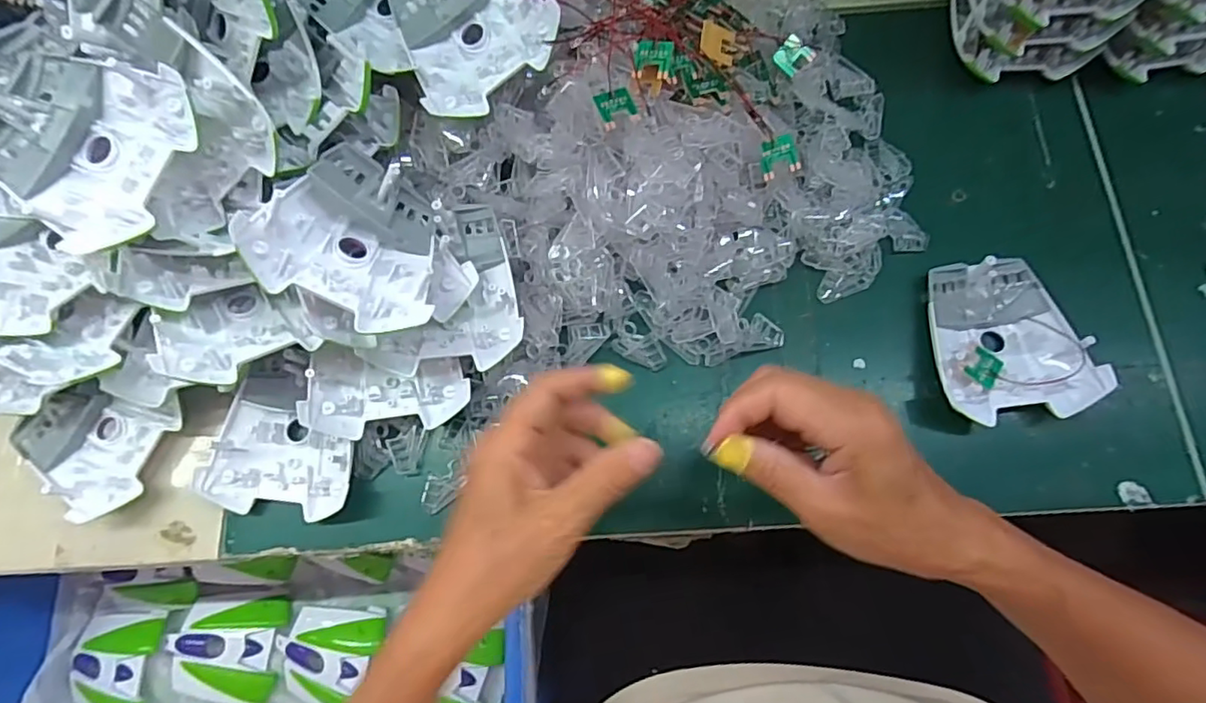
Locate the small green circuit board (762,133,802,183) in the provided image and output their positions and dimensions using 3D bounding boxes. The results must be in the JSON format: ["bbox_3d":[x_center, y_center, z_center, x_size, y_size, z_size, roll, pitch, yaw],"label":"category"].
[{"bbox_3d":[0.119,-0.132,0.403,0.024,0.007,0.026,-15,86,14],"label":"small green circuit board"}]

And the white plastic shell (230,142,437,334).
[{"bbox_3d":[-0.141,-0.065,0.342,0.097,0.027,0.105,29,49,-22],"label":"white plastic shell"}]

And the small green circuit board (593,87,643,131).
[{"bbox_3d":[0.009,-0.153,0.376,0.025,0.006,0.024,-20,86,-10],"label":"small green circuit board"}]

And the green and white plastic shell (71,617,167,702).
[{"bbox_3d":[-0.441,0.286,0.535,0.079,0.021,0.089,8,75,4],"label":"green and white plastic shell"}]

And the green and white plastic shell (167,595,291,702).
[{"bbox_3d":[-0.340,0.277,0.541,0.094,0.025,0.088,-3,74,1],"label":"green and white plastic shell"}]

